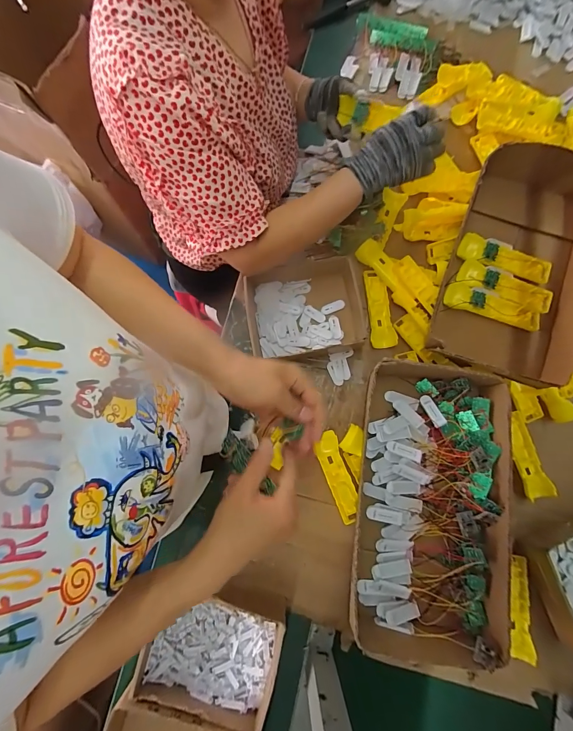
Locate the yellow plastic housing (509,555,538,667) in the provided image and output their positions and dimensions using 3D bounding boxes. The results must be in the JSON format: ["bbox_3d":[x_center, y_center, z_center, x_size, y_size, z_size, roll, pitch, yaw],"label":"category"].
[{"bbox_3d":[0.409,0.423,0.567,0.030,0.023,0.159,8,79,0],"label":"yellow plastic housing"}]

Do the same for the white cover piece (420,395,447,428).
[{"bbox_3d":[0.257,0.081,0.575,0.022,0.010,0.057,-26,65,-2],"label":"white cover piece"}]

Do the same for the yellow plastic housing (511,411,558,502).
[{"bbox_3d":[0.458,0.172,0.621,0.047,0.020,0.159,-13,79,-4],"label":"yellow plastic housing"}]

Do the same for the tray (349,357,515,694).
[{"bbox_3d":[0.234,0.222,0.534,0.232,0.075,0.435,8,79,0],"label":"tray"}]

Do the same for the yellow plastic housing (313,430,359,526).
[{"bbox_3d":[0.095,0.207,0.603,0.045,0.019,0.163,-19,80,-5],"label":"yellow plastic housing"}]

